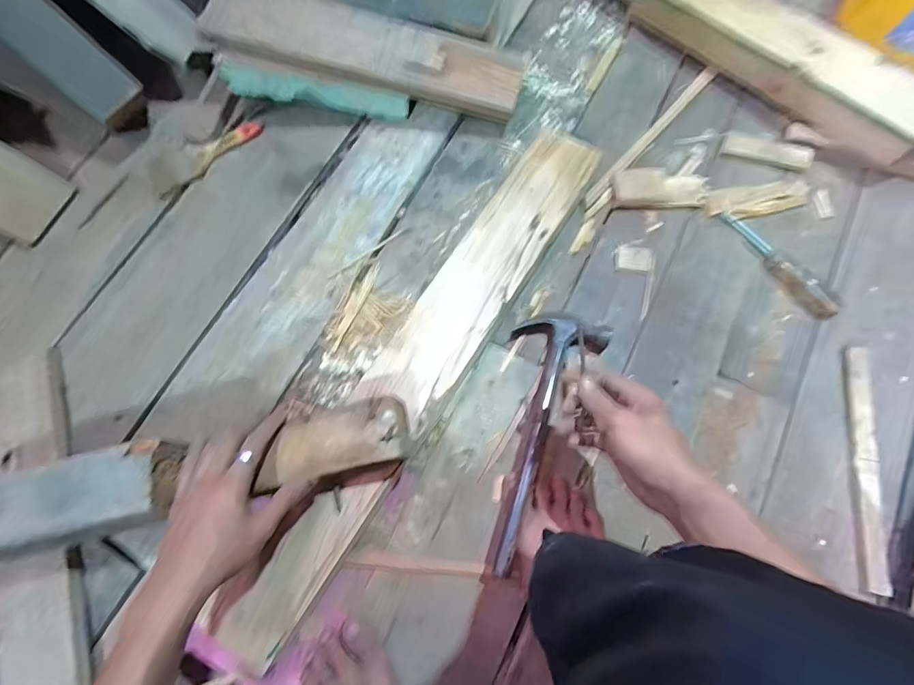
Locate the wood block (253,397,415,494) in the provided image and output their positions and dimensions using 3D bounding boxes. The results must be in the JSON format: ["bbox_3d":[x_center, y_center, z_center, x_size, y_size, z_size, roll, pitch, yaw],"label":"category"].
[{"bbox_3d":[-0.127,0.103,0.438,0.157,0.017,0.067,-15,73,2],"label":"wood block"}]

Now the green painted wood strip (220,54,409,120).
[{"bbox_3d":[-0.215,-0.391,0.658,0.272,0.055,0.022,6,73,-10],"label":"green painted wood strip"}]

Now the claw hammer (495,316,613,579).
[{"bbox_3d":[0.096,0.110,0.522,0.116,0.033,0.318,18,70,7],"label":"claw hammer"}]

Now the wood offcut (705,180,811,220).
[{"bbox_3d":[0.447,-0.210,0.627,0.155,0.010,0.048,-9,73,-1],"label":"wood offcut"}]

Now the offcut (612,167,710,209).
[{"bbox_3d":[0.303,-0.232,0.635,0.140,0.015,0.065,1,73,2],"label":"offcut"}]

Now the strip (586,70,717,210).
[{"bbox_3d":[0.309,-0.331,0.662,0.020,0.015,0.338,41,78,13],"label":"strip"}]

